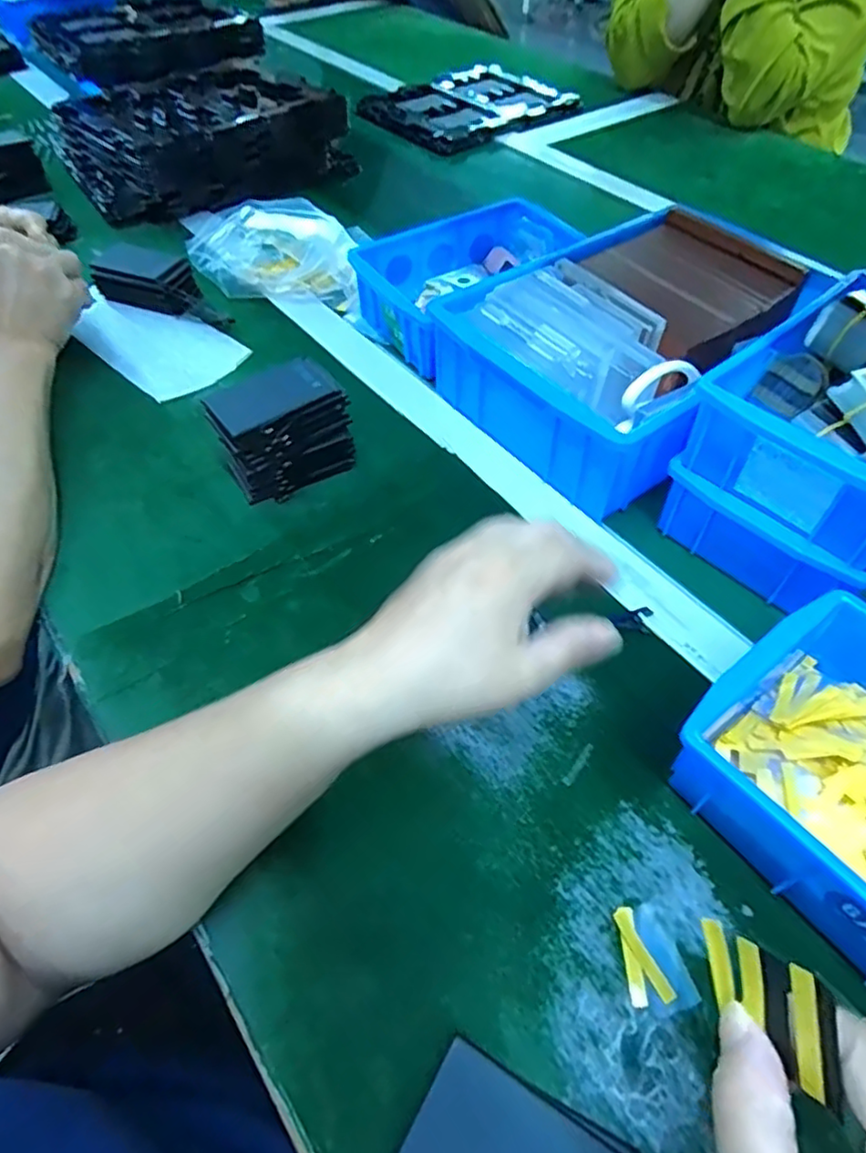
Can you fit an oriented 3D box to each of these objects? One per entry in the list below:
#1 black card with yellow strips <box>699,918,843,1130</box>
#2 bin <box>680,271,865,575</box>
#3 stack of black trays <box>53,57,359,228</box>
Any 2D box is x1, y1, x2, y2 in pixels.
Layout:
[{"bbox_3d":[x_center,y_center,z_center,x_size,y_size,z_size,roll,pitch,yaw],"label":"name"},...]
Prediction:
[{"bbox_3d":[0.103,0.134,0.199,0.004,0.042,0.038,-5,91,-27],"label":"black card with yellow strips"},{"bbox_3d":[0.265,-0.105,0.387,0.193,0.075,0.138,-35,60,-23],"label":"bin"},{"bbox_3d":[-0.285,-0.536,0.789,0.313,0.079,0.215,-32,59,-22],"label":"stack of black trays"}]

